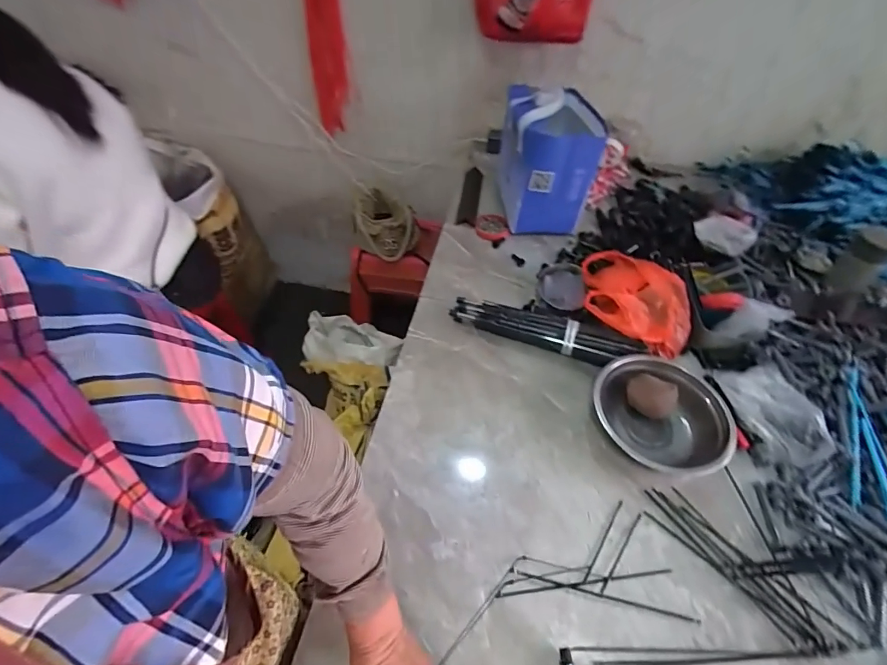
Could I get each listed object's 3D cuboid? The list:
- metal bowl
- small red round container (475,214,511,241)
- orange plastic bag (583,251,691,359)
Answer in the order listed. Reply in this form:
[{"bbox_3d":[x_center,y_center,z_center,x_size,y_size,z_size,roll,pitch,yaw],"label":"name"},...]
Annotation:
[{"bbox_3d":[0.343,0.132,0.698,0.170,0.064,0.201,-26,55,-22],"label":"metal bowl"},{"bbox_3d":[0.117,-0.256,1.052,0.075,0.024,0.075,1,50,-1],"label":"small red round container"},{"bbox_3d":[0.371,-0.062,0.847,0.194,0.090,0.235,13,51,9],"label":"orange plastic bag"}]

